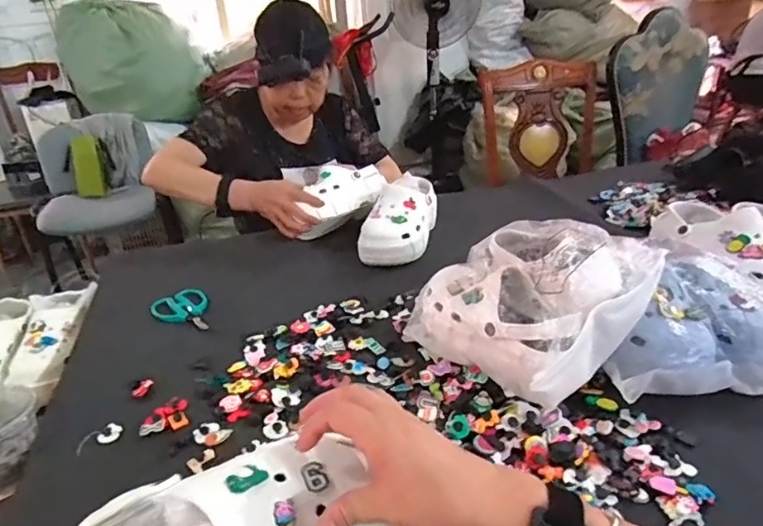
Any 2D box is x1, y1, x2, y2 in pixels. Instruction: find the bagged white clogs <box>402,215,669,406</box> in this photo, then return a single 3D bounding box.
[{"bbox_3d":[0.201,0.044,0.660,0.266,0.155,0.258,-18,31,-25],"label":"bagged white clogs"}]

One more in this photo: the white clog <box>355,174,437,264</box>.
[{"bbox_3d":[0.042,-0.083,0.980,0.101,0.087,0.222,10,48,26],"label":"white clog"}]

